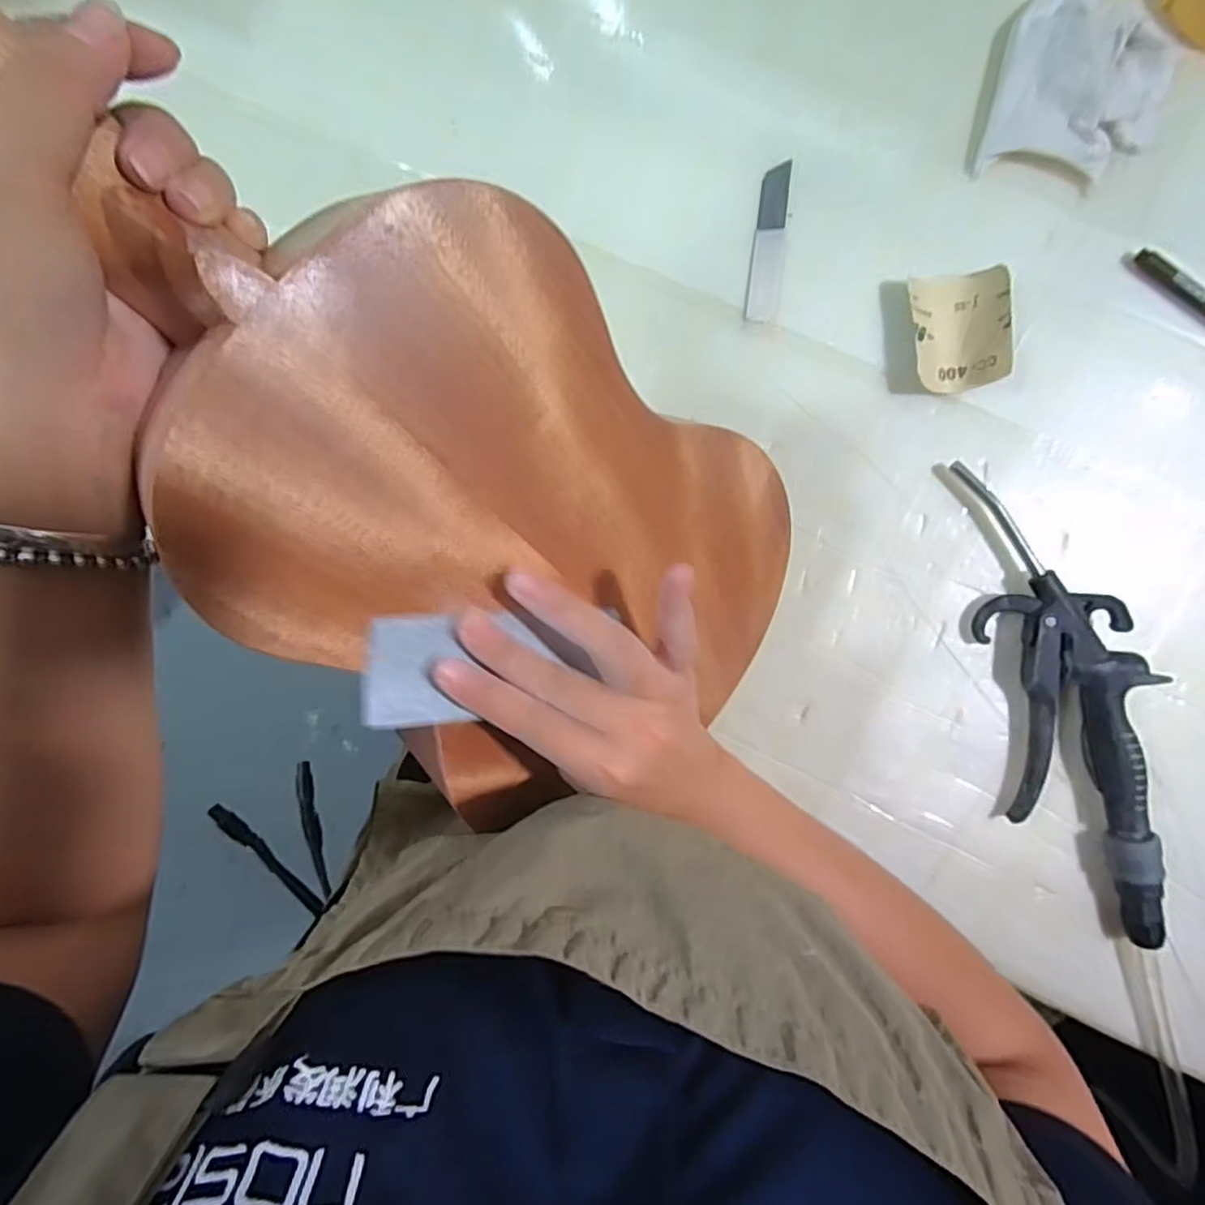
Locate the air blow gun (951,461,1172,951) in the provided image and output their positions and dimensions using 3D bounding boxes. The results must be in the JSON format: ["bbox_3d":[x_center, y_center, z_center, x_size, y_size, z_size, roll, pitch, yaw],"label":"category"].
[{"bbox_3d":[0.290,0.061,0.402,0.081,0.029,0.297,-10,91,6],"label":"air blow gun"}]

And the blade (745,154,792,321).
[{"bbox_3d":[0.110,-0.237,0.424,0.019,0.004,0.099,7,93,5],"label":"blade"}]

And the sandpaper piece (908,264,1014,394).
[{"bbox_3d":[0.224,-0.170,0.403,0.053,0.023,0.070,-6,92,6],"label":"sandpaper piece"}]

